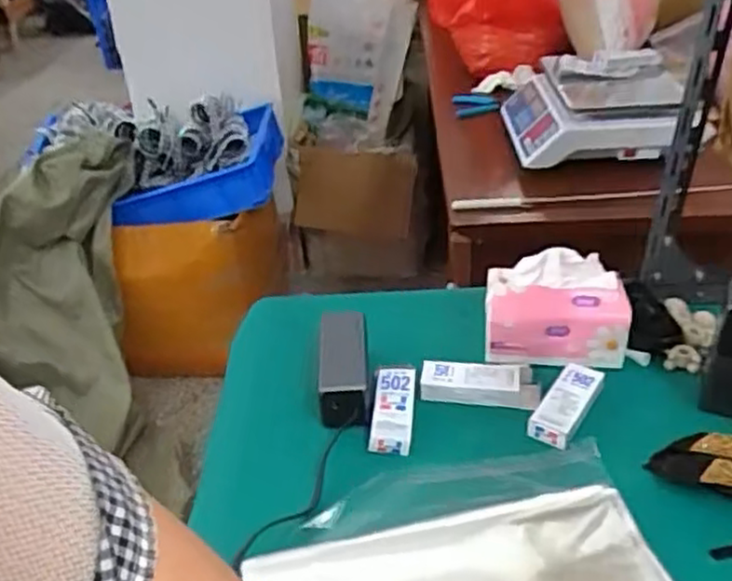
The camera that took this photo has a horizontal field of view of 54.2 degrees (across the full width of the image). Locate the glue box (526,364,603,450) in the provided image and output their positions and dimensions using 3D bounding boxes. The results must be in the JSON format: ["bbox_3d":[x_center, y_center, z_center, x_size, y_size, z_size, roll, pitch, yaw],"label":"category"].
[{"bbox_3d":[0.199,0.112,0.714,0.042,0.022,0.105,19,41,30],"label":"glue box"}]

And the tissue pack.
[{"bbox_3d":[0.207,0.022,0.786,0.151,0.099,0.103,4,35,12],"label":"tissue pack"}]

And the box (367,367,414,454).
[{"bbox_3d":[0.027,0.120,0.724,0.041,0.027,0.107,0,35,7],"label":"box"}]

